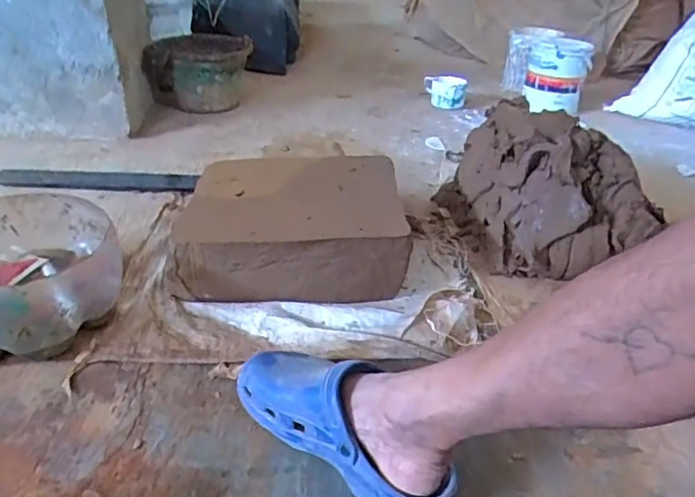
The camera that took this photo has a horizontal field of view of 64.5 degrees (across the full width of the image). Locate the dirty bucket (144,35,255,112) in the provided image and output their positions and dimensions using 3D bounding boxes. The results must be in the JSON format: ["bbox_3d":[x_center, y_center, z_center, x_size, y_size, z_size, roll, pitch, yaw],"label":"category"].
[{"bbox_3d":[-0.410,-0.492,1.515,0.218,0.196,0.201,23,36,26],"label":"dirty bucket"}]

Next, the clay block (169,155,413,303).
[{"bbox_3d":[-0.086,-0.034,0.853,0.325,0.157,0.240,0,32,-8],"label":"clay block"}]

